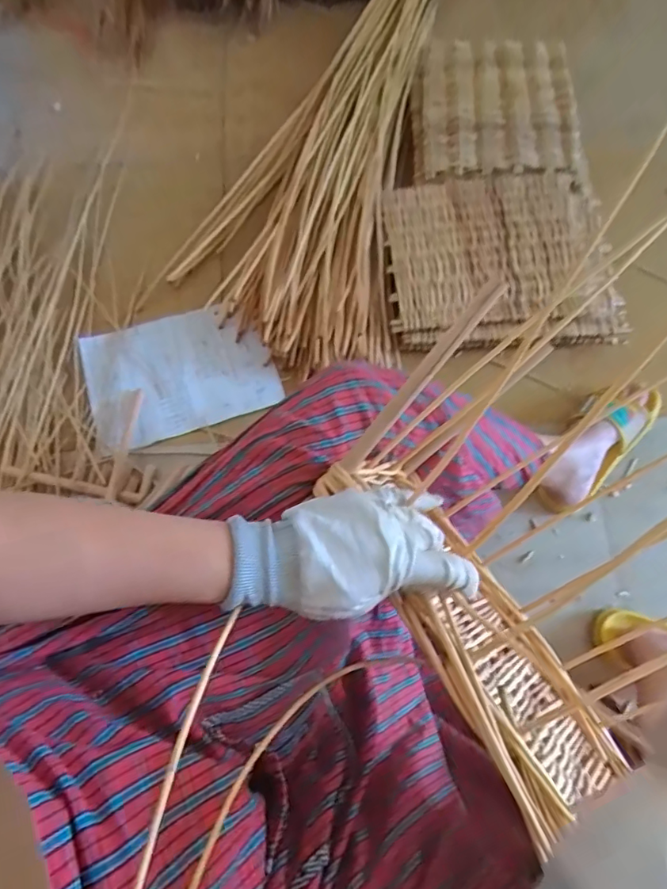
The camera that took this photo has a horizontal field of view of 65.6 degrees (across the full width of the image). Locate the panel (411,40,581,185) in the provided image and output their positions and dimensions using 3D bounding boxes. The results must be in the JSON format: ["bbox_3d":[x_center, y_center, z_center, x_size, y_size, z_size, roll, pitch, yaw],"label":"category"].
[{"bbox_3d":[0.295,-0.626,0.941,0.283,0.033,0.306,1,72,2],"label":"panel"}]

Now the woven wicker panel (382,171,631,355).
[{"bbox_3d":[0.278,-0.311,0.866,0.372,0.062,0.313,-4,79,1],"label":"woven wicker panel"}]

